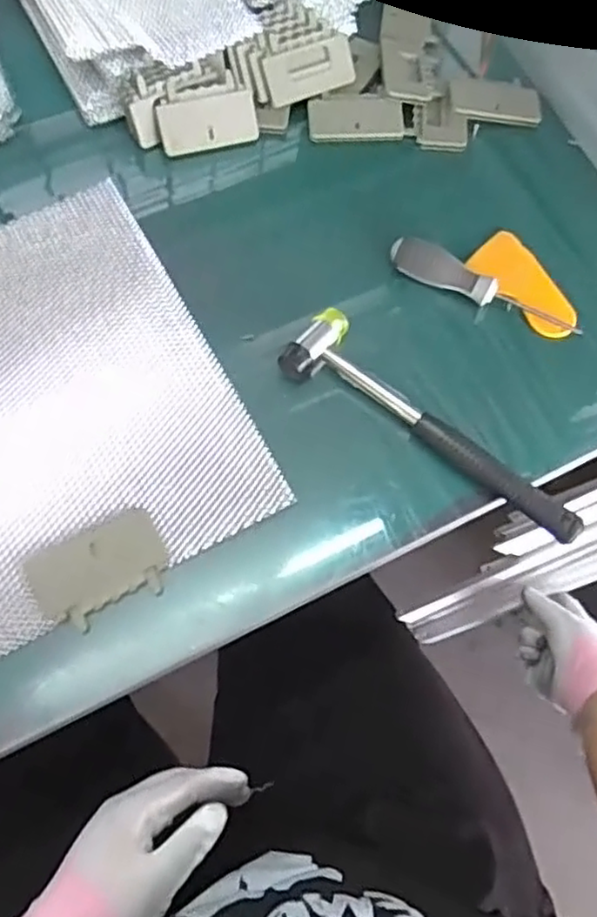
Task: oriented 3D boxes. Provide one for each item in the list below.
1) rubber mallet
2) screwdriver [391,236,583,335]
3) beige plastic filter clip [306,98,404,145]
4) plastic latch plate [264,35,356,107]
[{"bbox_3d":[0.101,-0.029,0.491,0.238,0.023,0.058,32,69,13],"label":"rubber mallet"},{"bbox_3d":[0.147,-0.135,0.539,0.157,0.028,0.022,25,68,10],"label":"screwdriver"},{"bbox_3d":[0.053,-0.311,0.622,0.087,0.013,0.045,-3,66,-2],"label":"beige plastic filter clip"},{"bbox_3d":[0.011,-0.355,0.618,0.086,0.042,0.004,-24,25,-12],"label":"plastic latch plate"}]

